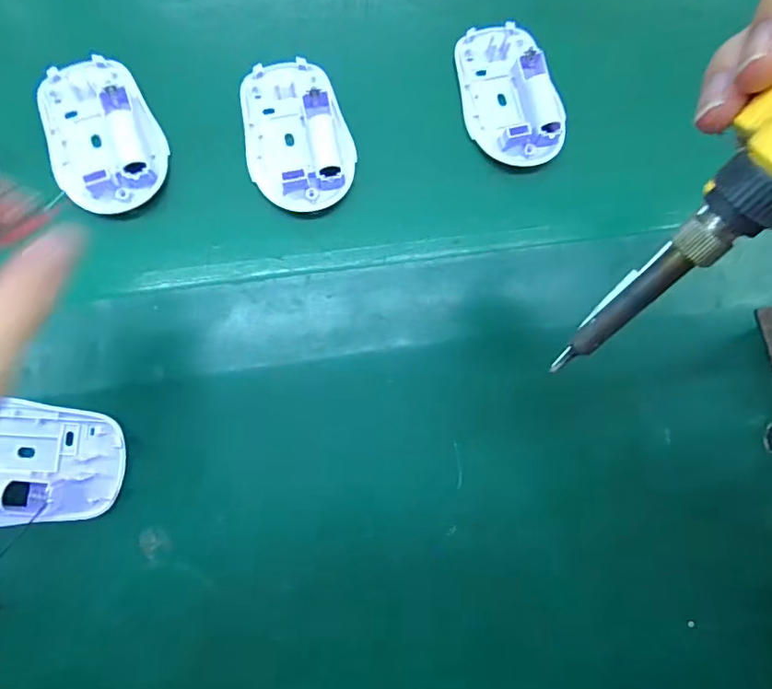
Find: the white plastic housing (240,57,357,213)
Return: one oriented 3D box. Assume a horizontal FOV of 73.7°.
[{"bbox_3d":[-0.053,-0.125,0.304,0.060,0.016,0.090,-13,84,-8],"label":"white plastic housing"}]

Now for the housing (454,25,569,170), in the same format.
[{"bbox_3d":[0.078,-0.156,0.320,0.057,0.018,0.089,-8,83,-7],"label":"housing"}]

